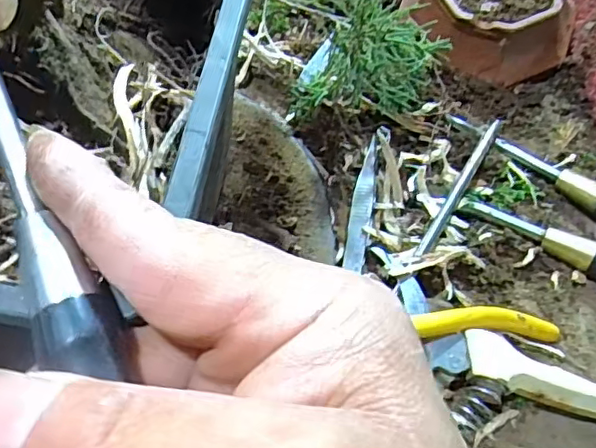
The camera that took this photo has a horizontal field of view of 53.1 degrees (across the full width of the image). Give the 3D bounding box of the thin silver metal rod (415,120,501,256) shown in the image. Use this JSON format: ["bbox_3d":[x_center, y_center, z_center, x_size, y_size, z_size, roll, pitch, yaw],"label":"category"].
[{"bbox_3d":[0.083,-0.019,0.304,0.007,0.009,0.094,27,60,17],"label":"thin silver metal rod"}]

